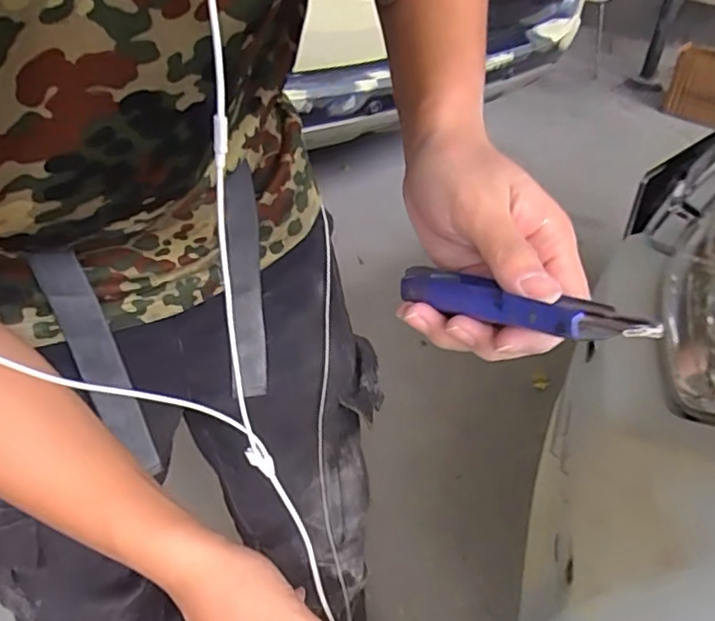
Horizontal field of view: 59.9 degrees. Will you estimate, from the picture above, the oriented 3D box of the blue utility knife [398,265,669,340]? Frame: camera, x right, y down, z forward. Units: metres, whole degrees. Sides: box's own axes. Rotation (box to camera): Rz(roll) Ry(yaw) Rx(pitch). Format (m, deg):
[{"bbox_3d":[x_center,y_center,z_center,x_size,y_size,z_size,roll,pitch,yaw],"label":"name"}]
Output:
[{"bbox_3d":[0.064,-0.004,0.274,0.014,0.015,0.142,-22,22,-29],"label":"blue utility knife"}]

